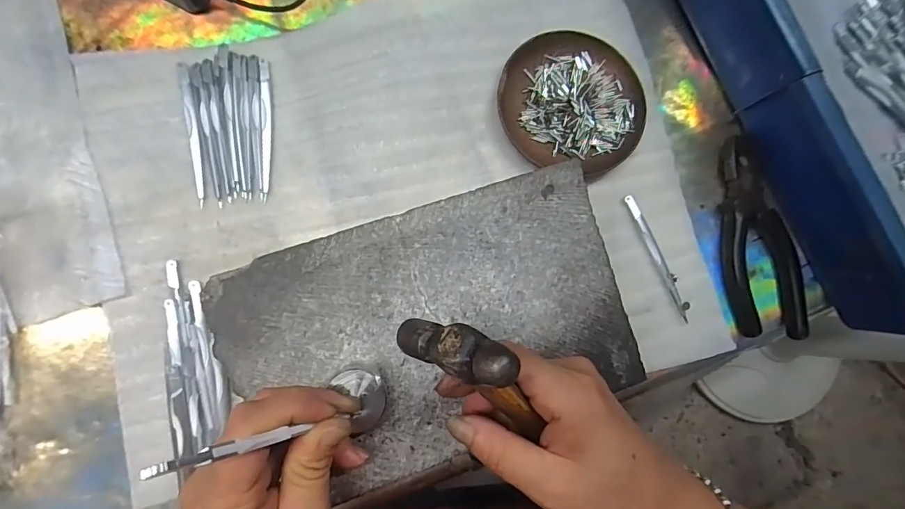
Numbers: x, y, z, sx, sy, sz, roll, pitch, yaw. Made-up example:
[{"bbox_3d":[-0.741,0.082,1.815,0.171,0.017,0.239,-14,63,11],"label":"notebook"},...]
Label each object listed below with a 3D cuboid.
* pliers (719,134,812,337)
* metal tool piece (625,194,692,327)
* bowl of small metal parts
[{"bbox_3d":[0.244,-0.014,0.346,0.058,0.013,0.159,-5,85,-6],"label":"pliers"},{"bbox_3d":[0.165,0.002,0.342,0.010,0.007,0.107,-26,87,-8],"label":"metal tool piece"},{"bbox_3d":[0.095,-0.122,0.344,0.114,0.010,0.109,1,84,-6],"label":"bowl of small metal parts"}]

